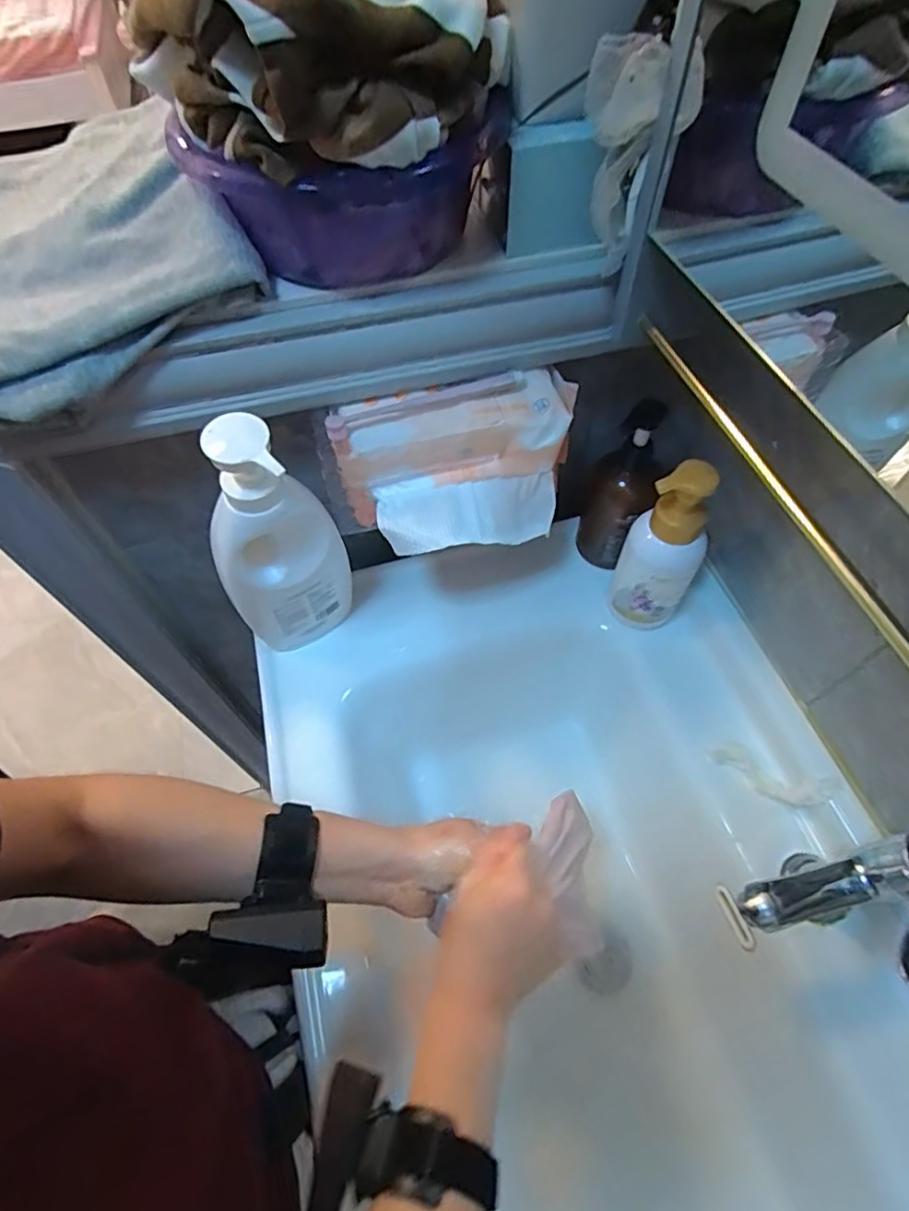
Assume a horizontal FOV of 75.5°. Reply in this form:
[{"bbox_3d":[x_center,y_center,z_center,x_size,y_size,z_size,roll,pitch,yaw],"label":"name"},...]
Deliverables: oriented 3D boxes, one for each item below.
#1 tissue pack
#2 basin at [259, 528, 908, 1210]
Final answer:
[{"bbox_3d":[0.006,-0.123,0.555,0.245,0.105,0.133,-13,60,-6],"label":"tissue pack"},{"bbox_3d":[0.135,0.325,0.531,0.511,0.229,0.888,-14,60,-7],"label":"basin"}]

